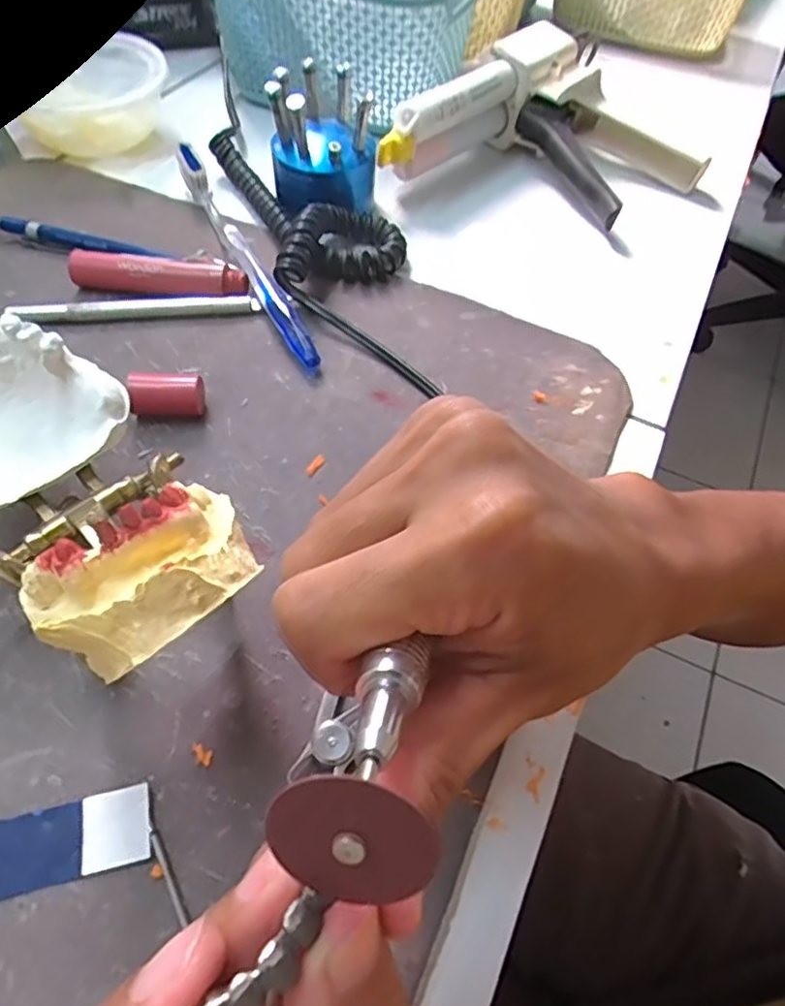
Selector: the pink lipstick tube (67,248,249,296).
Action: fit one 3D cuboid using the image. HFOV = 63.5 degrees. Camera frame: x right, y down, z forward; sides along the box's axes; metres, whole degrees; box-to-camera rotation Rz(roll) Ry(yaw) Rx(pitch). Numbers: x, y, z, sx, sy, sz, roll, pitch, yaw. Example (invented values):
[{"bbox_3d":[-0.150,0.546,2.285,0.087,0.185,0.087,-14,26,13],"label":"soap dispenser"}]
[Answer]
[{"bbox_3d":[-0.117,-0.113,0.320,0.087,0.018,0.015,6,55,0],"label":"pink lipstick tube"}]

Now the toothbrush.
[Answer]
[{"bbox_3d":[-0.080,-0.133,0.335,0.015,0.022,0.179,-24,60,-19],"label":"toothbrush"}]

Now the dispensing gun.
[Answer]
[{"bbox_3d":[0.101,-0.223,0.391,0.161,0.058,0.148,27,58,14],"label":"dispensing gun"}]

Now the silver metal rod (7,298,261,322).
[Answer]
[{"bbox_3d":[-0.125,-0.095,0.313,0.114,0.009,0.007,-7,56,-9],"label":"silver metal rod"}]

